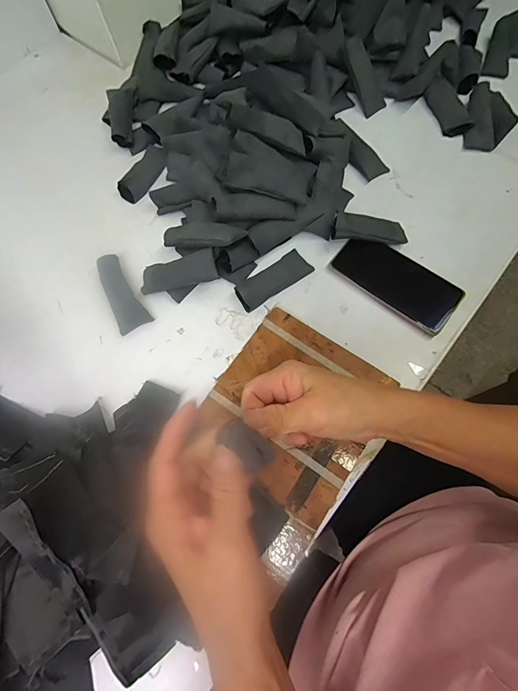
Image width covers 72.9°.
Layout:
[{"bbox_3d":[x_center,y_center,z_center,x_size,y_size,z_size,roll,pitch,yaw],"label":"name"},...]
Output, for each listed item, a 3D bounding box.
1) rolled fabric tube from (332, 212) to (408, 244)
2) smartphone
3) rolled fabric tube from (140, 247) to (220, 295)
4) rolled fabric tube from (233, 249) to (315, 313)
[{"bbox_3d":[0.146,-0.154,0.460,0.101,0.013,0.038,2,71,-13],"label":"rolled fabric tube"},{"bbox_3d":[0.178,-0.085,0.455,0.159,0.010,0.076,37,76,13],"label":"smartphone"},{"bbox_3d":[-0.101,-0.092,0.446,0.103,0.023,0.037,-11,70,18],"label":"rolled fabric tube"},{"bbox_3d":[0.019,-0.086,0.450,0.103,0.017,0.035,-36,74,-10],"label":"rolled fabric tube"}]

